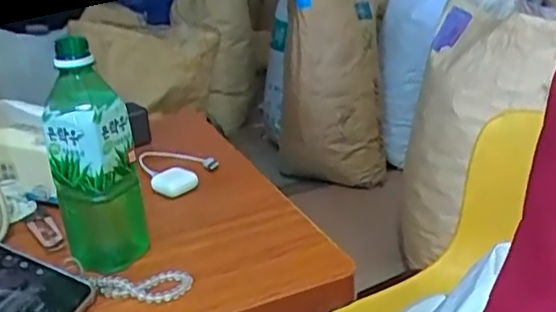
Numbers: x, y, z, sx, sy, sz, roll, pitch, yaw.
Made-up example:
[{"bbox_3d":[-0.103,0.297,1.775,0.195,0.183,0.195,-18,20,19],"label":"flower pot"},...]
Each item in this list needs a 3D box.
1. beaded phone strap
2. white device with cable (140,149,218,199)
[{"bbox_3d":[-0.115,0.110,0.503,0.081,0.016,0.033,-6,23,-8],"label":"beaded phone strap"},{"bbox_3d":[-0.119,0.015,0.724,0.083,0.021,0.115,-13,25,-24],"label":"white device with cable"}]

